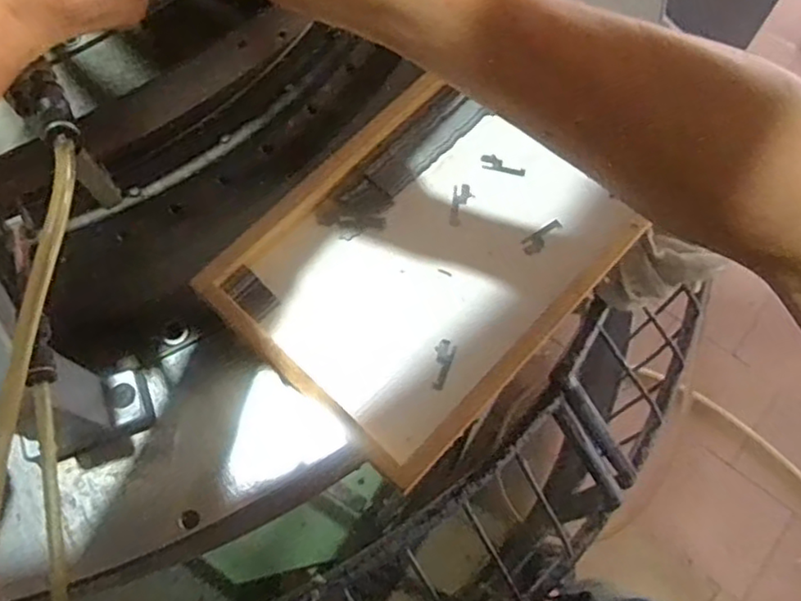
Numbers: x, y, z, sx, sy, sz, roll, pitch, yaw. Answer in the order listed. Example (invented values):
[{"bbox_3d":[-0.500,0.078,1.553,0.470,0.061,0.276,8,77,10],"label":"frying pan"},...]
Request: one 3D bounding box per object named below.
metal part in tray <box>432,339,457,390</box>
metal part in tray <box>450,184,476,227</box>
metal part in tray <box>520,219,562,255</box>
[{"bbox_3d":[0.028,0.043,0.444,0.014,0.004,0.035,18,71,7],"label":"metal part in tray"},{"bbox_3d":[0.045,-0.071,0.486,0.016,0.004,0.034,9,70,4],"label":"metal part in tray"},{"bbox_3d":[0.103,-0.046,0.475,0.034,0.004,0.013,-34,73,-11],"label":"metal part in tray"}]

